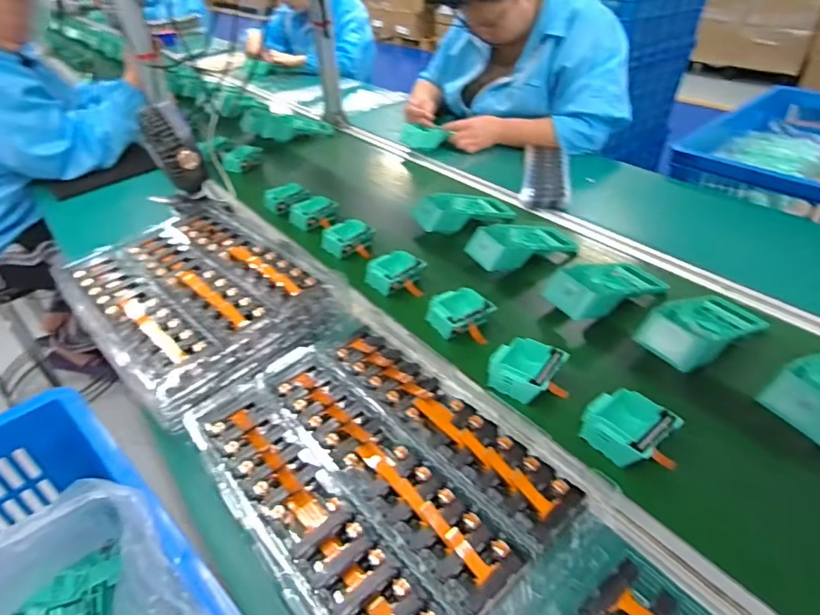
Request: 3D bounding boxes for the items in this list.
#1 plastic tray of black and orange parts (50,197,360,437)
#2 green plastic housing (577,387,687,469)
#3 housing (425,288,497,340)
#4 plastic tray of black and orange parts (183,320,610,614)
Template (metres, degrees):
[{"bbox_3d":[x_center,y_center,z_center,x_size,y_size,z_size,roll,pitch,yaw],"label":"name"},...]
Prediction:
[{"bbox_3d":[-0.331,-0.046,0.736,0.289,0.044,0.461,-32,47,-31],"label":"plastic tray of black and orange parts"},{"bbox_3d":[0.236,0.136,0.546,0.077,0.045,0.083,-30,45,-29],"label":"green plastic housing"},{"bbox_3d":[0.065,0.009,0.720,0.081,0.042,0.081,-24,43,-24],"label":"housing"},{"bbox_3d":[-0.043,0.158,0.501,0.253,0.025,0.375,-32,47,-31],"label":"plastic tray of black and orange parts"}]

